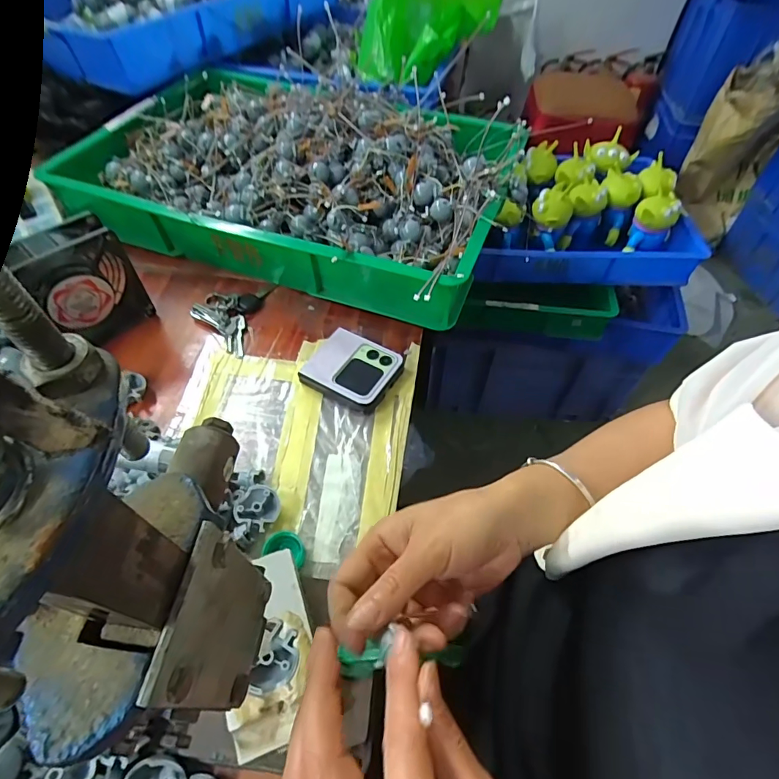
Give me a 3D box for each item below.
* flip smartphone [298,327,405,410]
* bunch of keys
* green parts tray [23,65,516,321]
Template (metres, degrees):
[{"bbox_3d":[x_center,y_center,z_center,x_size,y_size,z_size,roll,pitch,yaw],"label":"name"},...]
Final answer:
[{"bbox_3d":[-0.038,-0.021,0.463,0.086,0.020,0.076,24,58,18],"label":"flip smartphone"},{"bbox_3d":[-0.189,-0.093,0.522,0.078,0.017,0.113,10,54,9],"label":"bunch of keys"},{"bbox_3d":[-0.131,-0.302,0.608,0.551,0.114,0.357,16,56,13],"label":"green parts tray"}]

